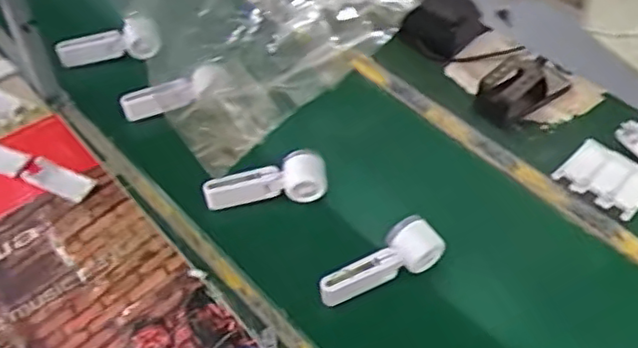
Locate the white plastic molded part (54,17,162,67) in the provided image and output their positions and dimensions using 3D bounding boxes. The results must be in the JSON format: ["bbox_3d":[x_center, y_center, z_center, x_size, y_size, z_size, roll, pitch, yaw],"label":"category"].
[{"bbox_3d":[-0.358,-0.218,1.116,0.199,0.086,0.026,-10,47,14],"label":"white plastic molded part"}]

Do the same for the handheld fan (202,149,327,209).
[{"bbox_3d":[-0.075,0.008,0.921,0.170,0.046,0.056,-5,49,-3],"label":"handheld fan"}]

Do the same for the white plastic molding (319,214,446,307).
[{"bbox_3d":[0.076,0.108,0.822,0.162,0.053,0.052,-20,51,-16],"label":"white plastic molding"}]

